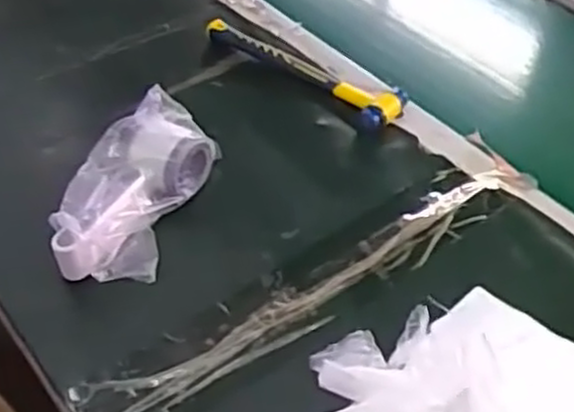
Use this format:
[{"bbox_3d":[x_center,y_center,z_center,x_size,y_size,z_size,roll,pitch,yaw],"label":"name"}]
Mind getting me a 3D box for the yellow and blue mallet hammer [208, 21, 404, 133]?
[{"bbox_3d":[0.012,-0.147,0.799,0.242,0.020,0.049,31,52,26],"label":"yellow and blue mallet hammer"}]

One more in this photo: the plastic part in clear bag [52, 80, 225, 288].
[{"bbox_3d":[-0.127,-0.016,0.636,0.077,0.084,0.170,15,47,14],"label":"plastic part in clear bag"}]

